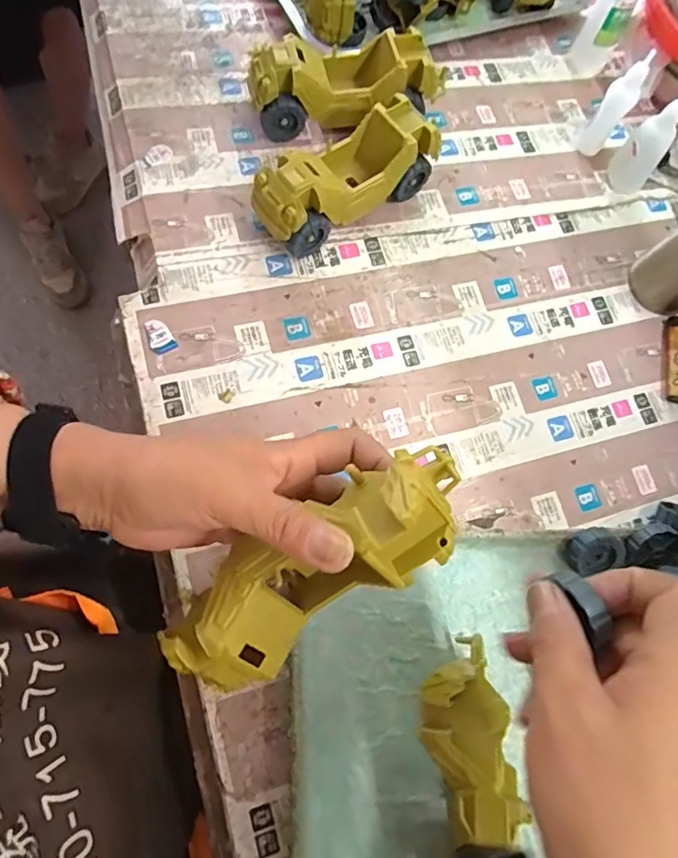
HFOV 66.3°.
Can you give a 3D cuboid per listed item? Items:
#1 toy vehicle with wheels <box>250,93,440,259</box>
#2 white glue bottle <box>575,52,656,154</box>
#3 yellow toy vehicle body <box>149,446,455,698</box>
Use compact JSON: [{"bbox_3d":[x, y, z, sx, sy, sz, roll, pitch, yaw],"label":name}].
[{"bbox_3d":[0.006,-0.205,0.429,0.162,0.063,0.056,-35,81,-17],"label":"toy vehicle with wheels"},{"bbox_3d":[0.255,-0.301,0.483,0.032,0.084,0.027,32,72,3],"label":"white glue bottle"},{"bbox_3d":[-0.009,0.070,0.270,0.166,0.060,0.062,-37,76,5],"label":"yellow toy vehicle body"}]

